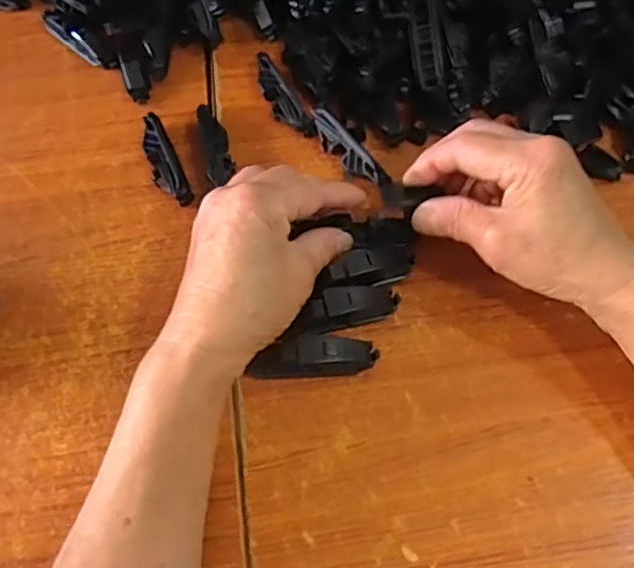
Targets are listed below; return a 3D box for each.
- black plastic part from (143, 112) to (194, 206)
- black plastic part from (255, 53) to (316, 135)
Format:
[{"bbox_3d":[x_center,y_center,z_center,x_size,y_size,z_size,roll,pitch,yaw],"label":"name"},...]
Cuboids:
[{"bbox_3d":[-0.103,-0.081,0.430,0.019,0.017,0.080,-22,65,-9],"label":"black plastic part"},{"bbox_3d":[-0.026,-0.132,0.451,0.019,0.016,0.076,-24,65,-10],"label":"black plastic part"}]

